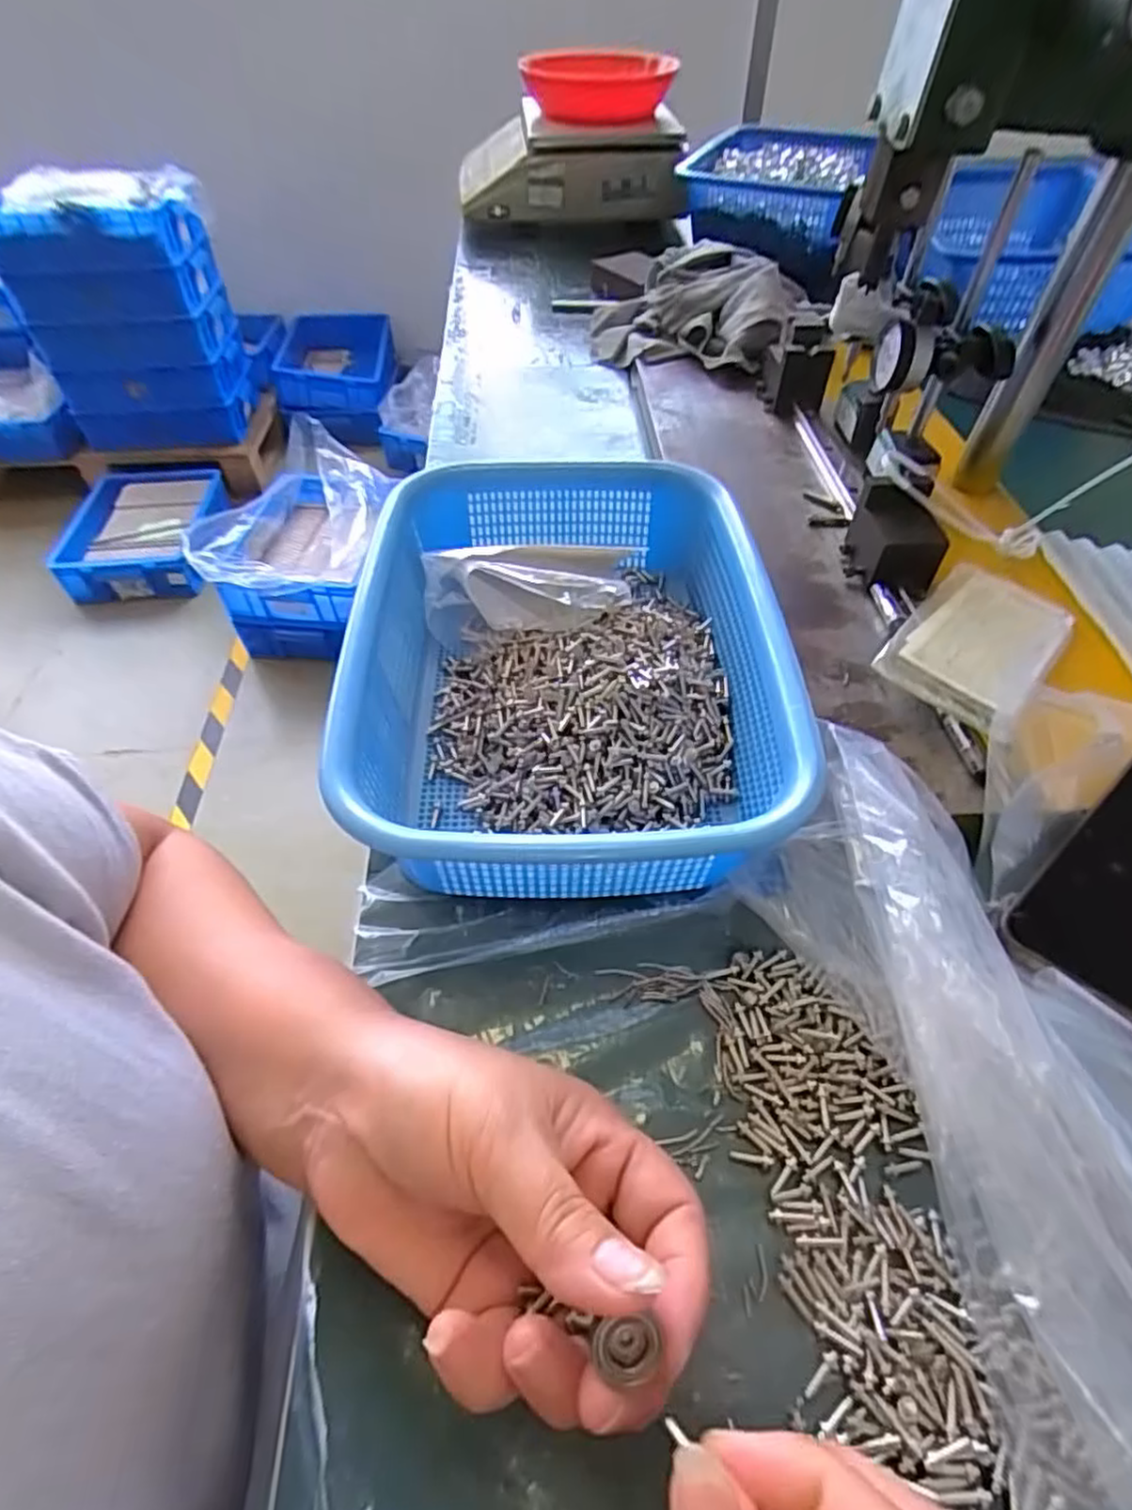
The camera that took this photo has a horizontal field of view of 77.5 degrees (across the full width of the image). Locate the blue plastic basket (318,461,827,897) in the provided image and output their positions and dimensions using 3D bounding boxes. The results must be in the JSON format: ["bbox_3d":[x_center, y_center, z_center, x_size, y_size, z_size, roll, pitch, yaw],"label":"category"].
[{"bbox_3d":[0.003,-0.053,0.375,0.197,0.068,0.287,-2,50,-1],"label":"blue plastic basket"}]

